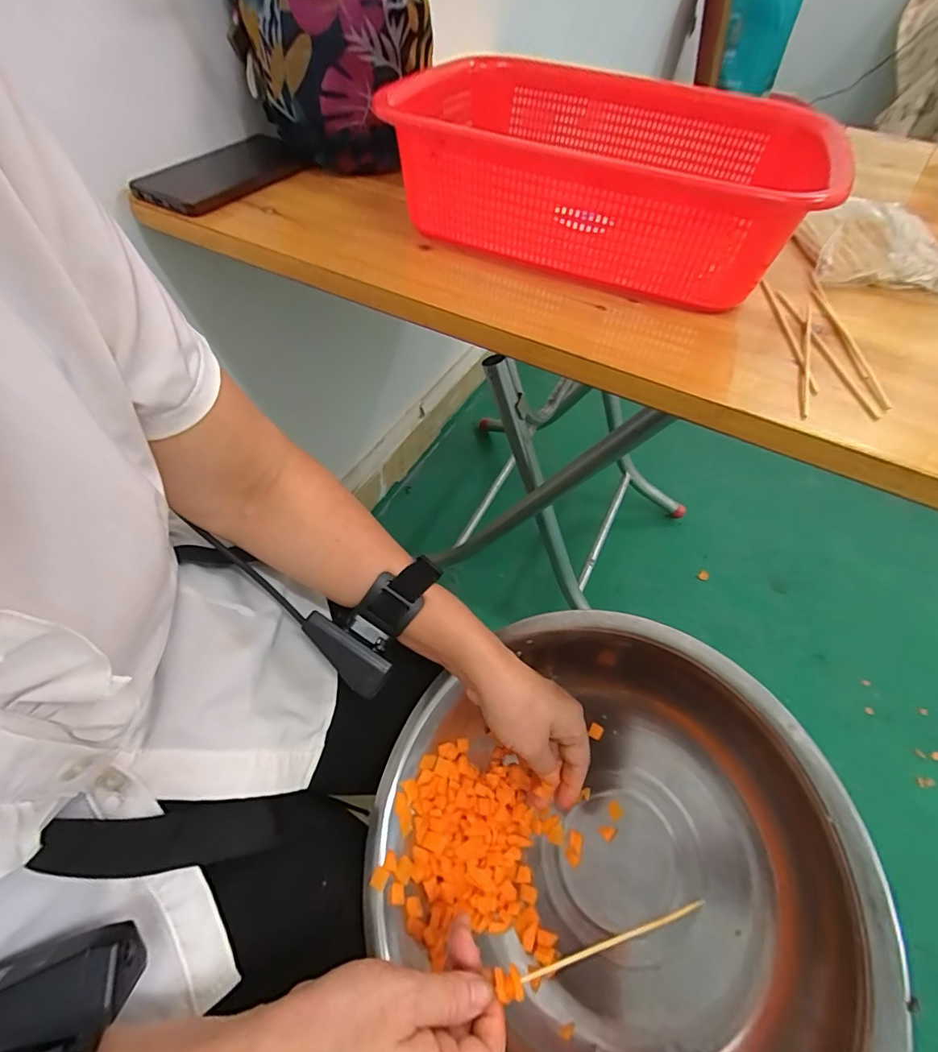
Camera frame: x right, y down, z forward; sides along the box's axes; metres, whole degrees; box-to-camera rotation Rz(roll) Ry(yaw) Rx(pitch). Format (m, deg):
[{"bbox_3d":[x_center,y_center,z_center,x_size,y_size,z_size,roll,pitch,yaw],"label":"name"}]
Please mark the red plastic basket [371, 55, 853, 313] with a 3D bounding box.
[{"bbox_3d":[0.113,-0.299,0.397,0.326,0.082,0.258,24,56,13],"label":"red plastic basket"}]

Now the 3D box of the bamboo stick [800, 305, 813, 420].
[{"bbox_3d":[0.234,-0.117,0.326,0.006,0.006,0.147,23,56,12],"label":"bamboo stick"}]

